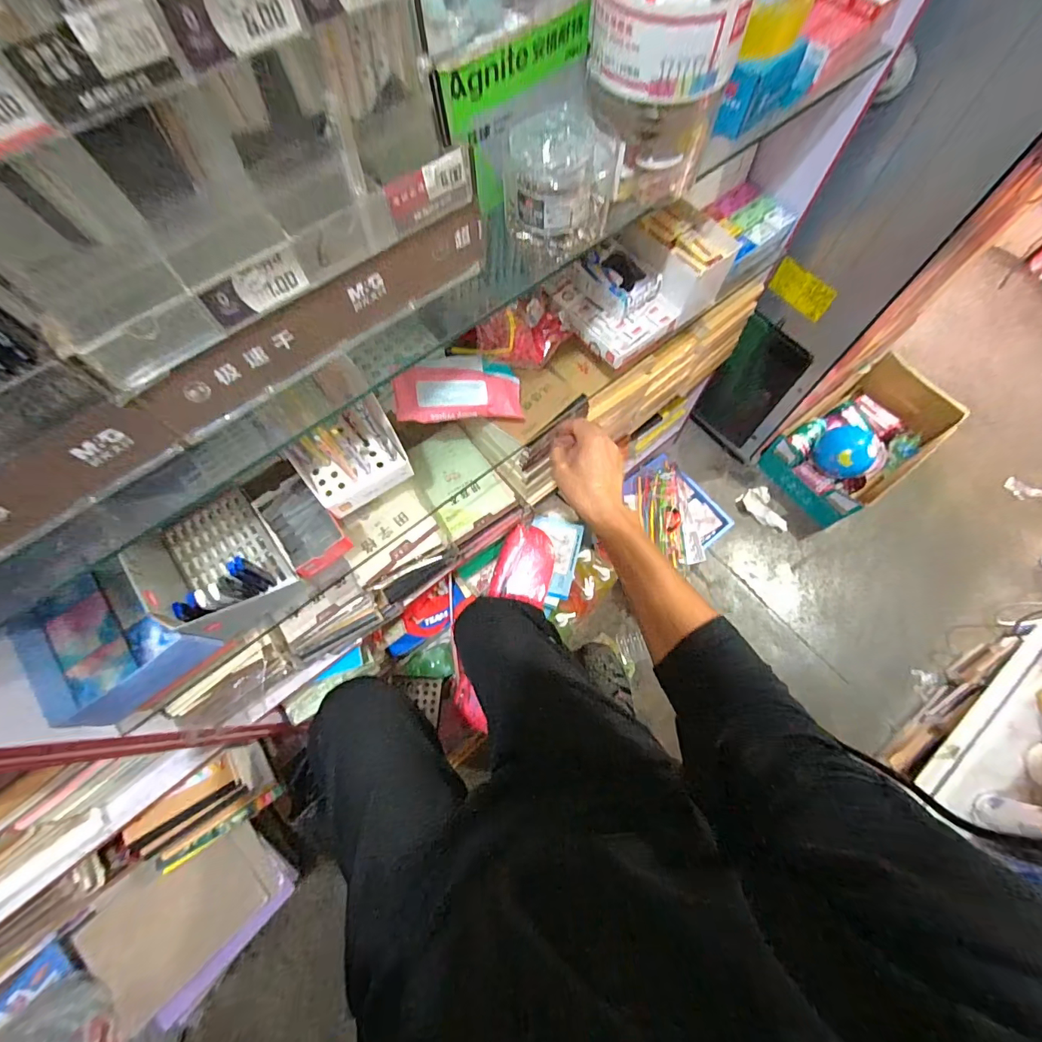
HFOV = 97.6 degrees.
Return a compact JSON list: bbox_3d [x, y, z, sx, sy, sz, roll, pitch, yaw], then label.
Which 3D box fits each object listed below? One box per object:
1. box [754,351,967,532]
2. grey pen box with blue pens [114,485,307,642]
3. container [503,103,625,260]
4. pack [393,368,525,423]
[{"bbox_3d":[0.952,-0.232,1.276,0.494,0.176,0.288,-36,72,-12],"label":"box"},{"bbox_3d":[-0.358,0.032,0.524,0.111,0.101,0.159,-36,72,-12],"label":"grey pen box with blue pens"},{"bbox_3d":[0.036,-0.303,0.406,0.098,0.078,0.085,9,69,5],"label":"container"},{"bbox_3d":[-0.086,-0.176,0.630,0.169,0.049,0.065,-6,68,-1],"label":"pack"}]

